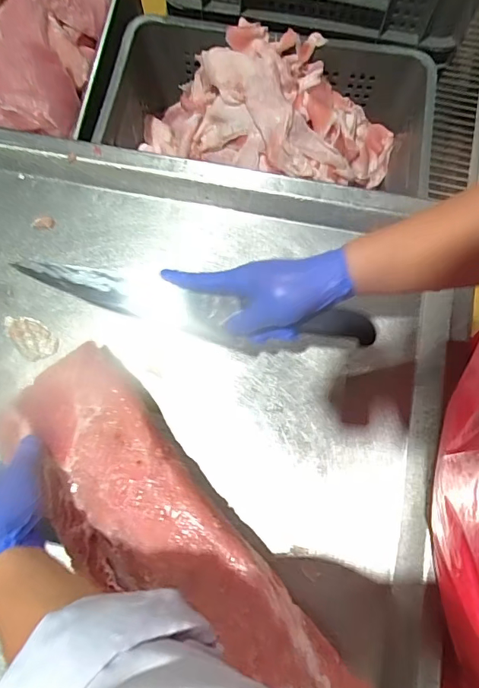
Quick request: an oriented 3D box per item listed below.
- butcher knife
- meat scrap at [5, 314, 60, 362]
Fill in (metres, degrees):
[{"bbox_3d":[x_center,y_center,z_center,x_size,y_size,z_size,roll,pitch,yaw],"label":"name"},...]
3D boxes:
[{"bbox_3d":[-0.043,-0.034,0.453,0.345,0.027,0.047,11,76,1],"label":"butcher knife"},{"bbox_3d":[-0.249,-0.010,0.537,0.039,0.004,0.068,-43,80,-10],"label":"meat scrap"}]

